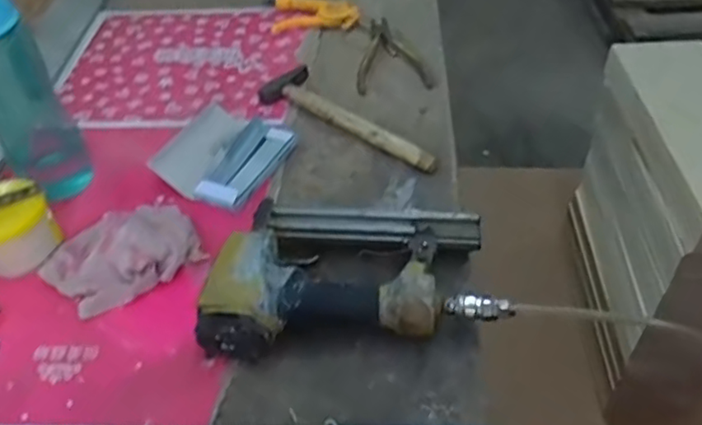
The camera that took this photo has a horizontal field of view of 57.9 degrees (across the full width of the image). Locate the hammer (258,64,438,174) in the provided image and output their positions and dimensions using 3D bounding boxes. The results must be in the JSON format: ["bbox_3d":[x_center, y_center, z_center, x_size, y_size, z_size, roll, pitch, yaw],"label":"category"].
[{"bbox_3d":[0.000,-0.113,0.736,0.254,0.024,0.079,32,55,31],"label":"hammer"}]

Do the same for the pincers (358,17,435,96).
[{"bbox_3d":[0.058,-0.208,0.826,0.093,0.018,0.149,1,45,5],"label":"pincers"}]

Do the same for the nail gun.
[{"bbox_3d":[-0.001,0.041,0.559,0.238,0.057,0.163,-3,45,1],"label":"nail gun"}]

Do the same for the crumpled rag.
[{"bbox_3d":[-0.221,0.036,0.610,0.139,0.028,0.100,-24,48,-18],"label":"crumpled rag"}]

